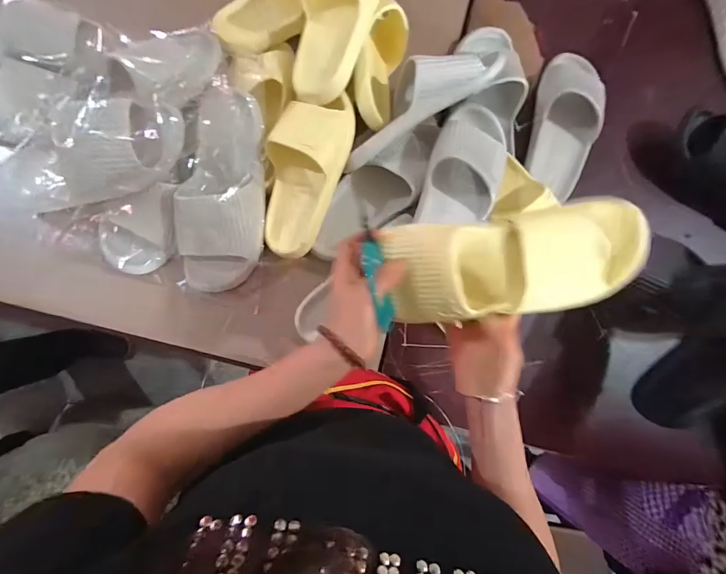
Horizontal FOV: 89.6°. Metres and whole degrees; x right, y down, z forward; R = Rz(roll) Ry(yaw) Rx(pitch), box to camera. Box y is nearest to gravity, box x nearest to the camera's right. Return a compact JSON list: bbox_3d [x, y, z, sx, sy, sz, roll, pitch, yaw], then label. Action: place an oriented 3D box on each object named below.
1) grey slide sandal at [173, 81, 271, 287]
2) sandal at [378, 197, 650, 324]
[{"bbox_3d":[-0.194,-0.130,0.511,0.109,0.063,0.273,8,95,-6],"label":"grey slide sandal"},{"bbox_3d":[0.148,-0.022,0.366,0.243,0.072,0.094,-8,84,0],"label":"sandal"}]

